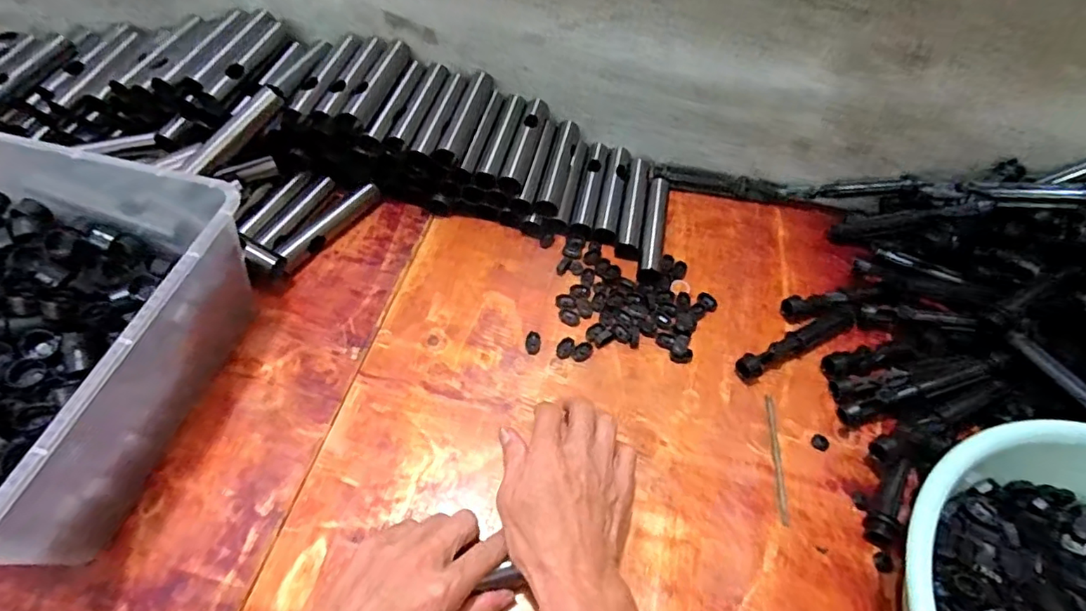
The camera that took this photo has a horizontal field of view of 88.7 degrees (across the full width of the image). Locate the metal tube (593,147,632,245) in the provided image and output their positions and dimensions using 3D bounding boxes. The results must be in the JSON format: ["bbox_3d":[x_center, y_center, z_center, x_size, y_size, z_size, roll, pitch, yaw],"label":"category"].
[{"bbox_3d":[0.084,-0.129,0.651,0.027,0.020,0.144,12,56,5],"label":"metal tube"}]

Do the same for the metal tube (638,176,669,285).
[{"bbox_3d":[0.125,-0.086,0.621,0.022,0.018,0.146,11,56,4],"label":"metal tube"}]

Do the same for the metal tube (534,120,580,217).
[{"bbox_3d":[0.019,-0.160,0.640,0.025,0.023,0.141,12,56,5],"label":"metal tube"}]

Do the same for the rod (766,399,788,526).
[{"bbox_3d":[0.207,0.133,0.490,0.008,0.004,0.115,7,56,2],"label":"rod"}]

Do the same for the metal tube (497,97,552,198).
[{"bbox_3d":[-0.020,-0.180,0.625,0.025,0.022,0.138,14,56,6],"label":"metal tube"}]

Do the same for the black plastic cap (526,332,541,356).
[{"bbox_3d":[-0.010,0.036,0.544,0.015,0.004,0.025,4,56,-1],"label":"black plastic cap"}]

